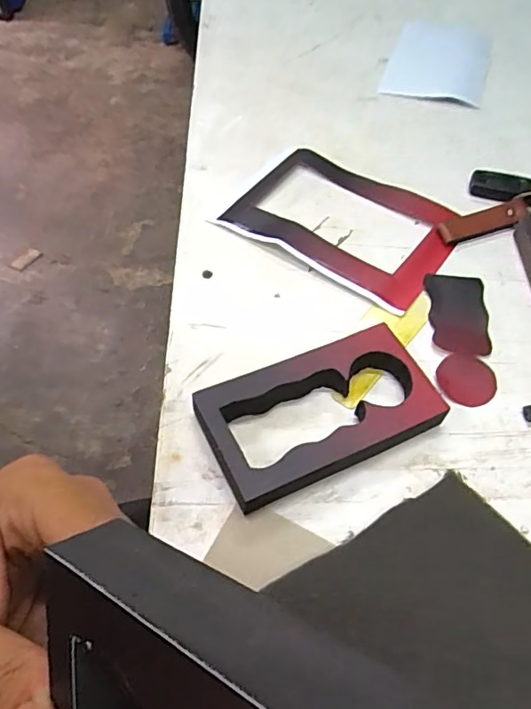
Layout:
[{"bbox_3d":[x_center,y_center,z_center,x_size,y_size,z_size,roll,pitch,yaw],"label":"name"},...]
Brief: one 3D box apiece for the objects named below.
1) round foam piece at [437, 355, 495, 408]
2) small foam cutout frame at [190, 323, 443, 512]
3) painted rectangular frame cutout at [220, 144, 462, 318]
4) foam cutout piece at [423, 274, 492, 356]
[{"bbox_3d":[0.142,0.017,0.373,0.039,0.005,0.039,0,55,0],"label":"round foam piece"},{"bbox_3d":[0.036,0.039,0.349,0.145,0.026,0.082,-20,57,-14],"label":"small foam cutout frame"},{"bbox_3d":[0.070,-0.122,0.470,0.186,0.008,0.132,31,60,20],"label":"painted rectangular frame cutout"},{"bbox_3d":[0.149,-0.033,0.409,0.043,0.004,0.081,5,55,3],"label":"foam cutout piece"}]

